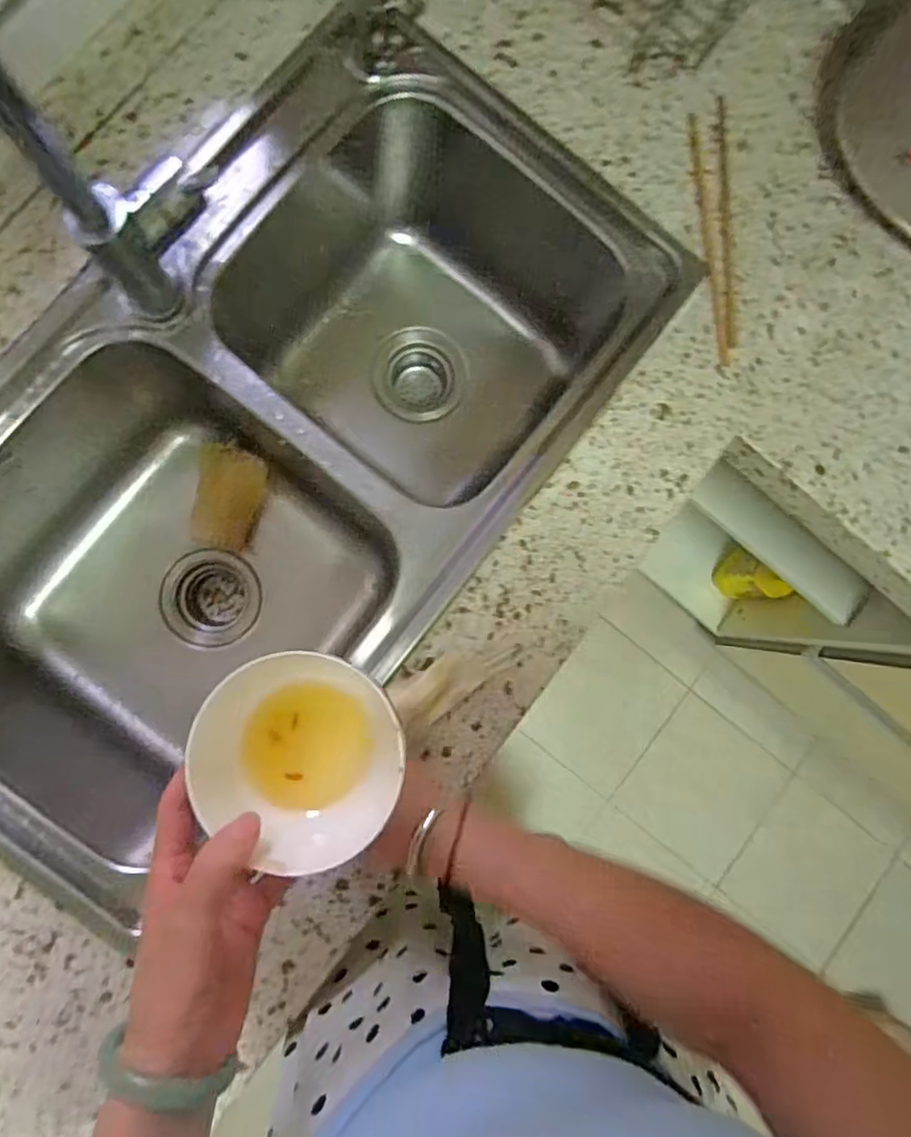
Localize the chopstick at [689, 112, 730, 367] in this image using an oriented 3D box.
[{"bbox_3d":[0.228,-0.298,0.568,0.010,0.006,0.230,-6,87,-6],"label":"chopstick"}]

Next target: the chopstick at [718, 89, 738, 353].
[{"bbox_3d":[0.247,-0.317,0.568,0.012,0.006,0.233,-1,86,-6],"label":"chopstick"}]

